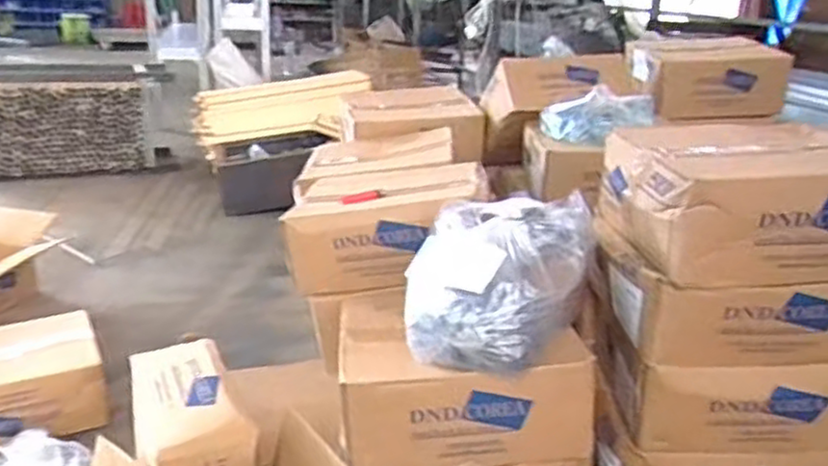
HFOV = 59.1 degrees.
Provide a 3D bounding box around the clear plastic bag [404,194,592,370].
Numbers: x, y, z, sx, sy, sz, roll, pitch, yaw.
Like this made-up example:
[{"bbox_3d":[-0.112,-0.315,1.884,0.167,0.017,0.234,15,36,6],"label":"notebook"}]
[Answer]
[{"bbox_3d":[0.107,0.059,0.972,0.217,0.162,0.220,9,20,19],"label":"clear plastic bag"}]

